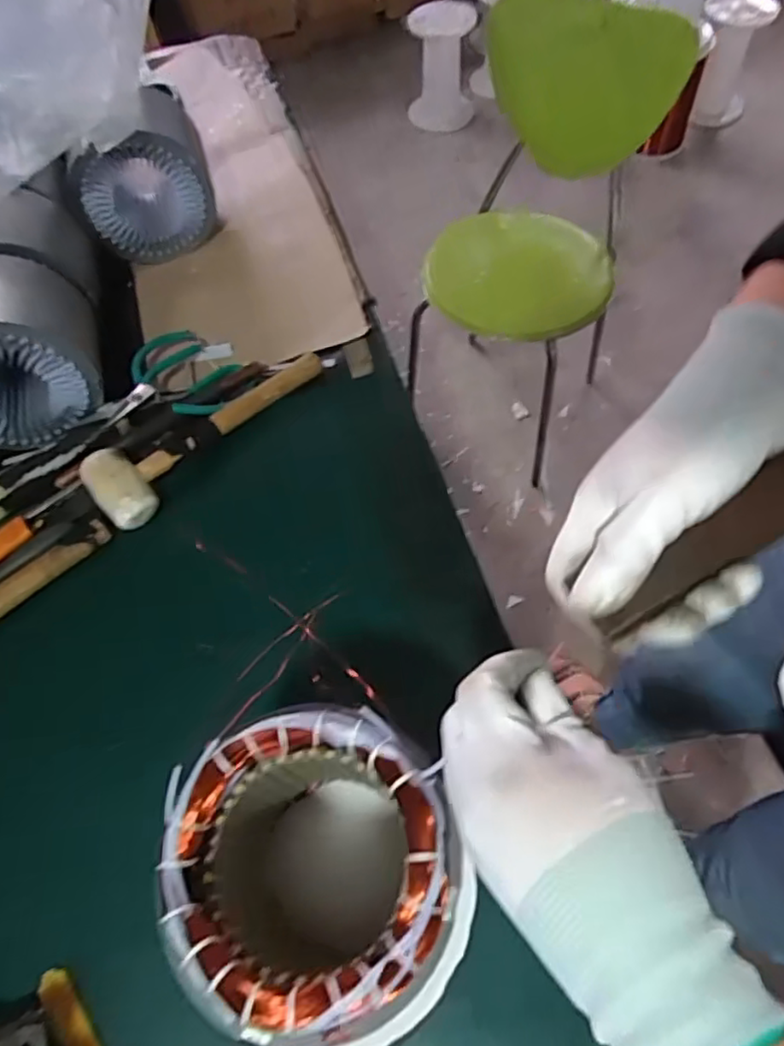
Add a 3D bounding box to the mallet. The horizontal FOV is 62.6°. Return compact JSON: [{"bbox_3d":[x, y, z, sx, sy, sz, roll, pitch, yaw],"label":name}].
[{"bbox_3d":[-0.174,-0.094,0.633,0.079,0.044,0.257,39,70,22],"label":"mallet"}]

